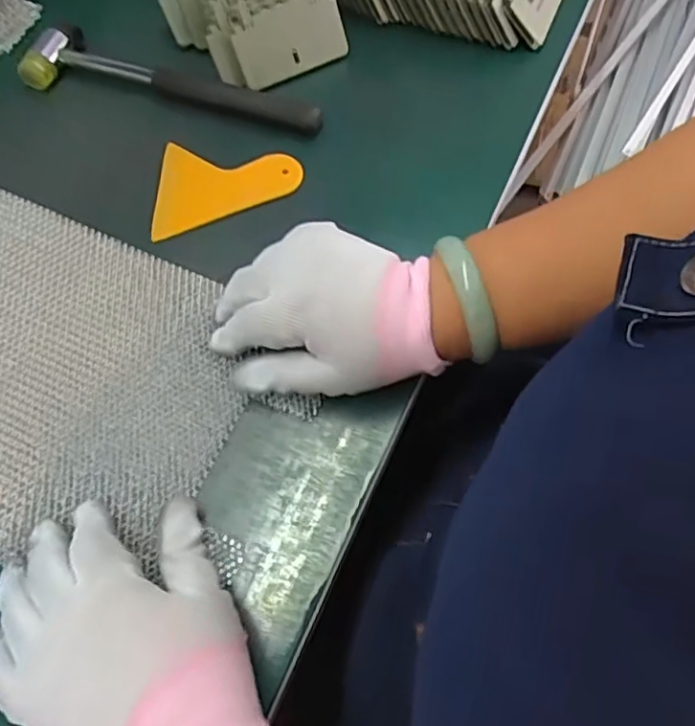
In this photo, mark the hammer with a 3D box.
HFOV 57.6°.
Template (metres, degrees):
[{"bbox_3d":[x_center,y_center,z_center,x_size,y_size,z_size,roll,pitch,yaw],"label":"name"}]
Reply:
[{"bbox_3d":[-0.139,-0.216,0.483,0.252,0.022,0.056,14,66,10],"label":"hammer"}]

